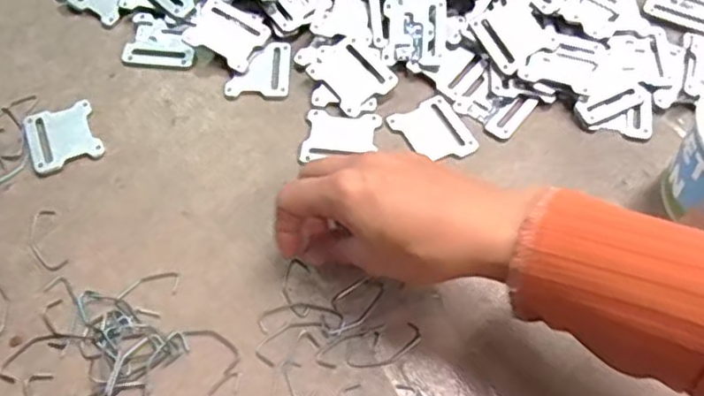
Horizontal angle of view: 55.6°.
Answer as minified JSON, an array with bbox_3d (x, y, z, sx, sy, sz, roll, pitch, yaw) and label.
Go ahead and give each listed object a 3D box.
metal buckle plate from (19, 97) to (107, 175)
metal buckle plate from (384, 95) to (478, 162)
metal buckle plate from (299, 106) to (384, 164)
[{"bbox_3d":[-0.191,-0.041,0.438,0.044,0.004,0.049,-22,61,-12],"label":"metal buckle plate"},{"bbox_3d":[0.054,-0.043,0.439,0.040,0.004,0.049,-28,63,-15],"label":"metal buckle plate"},{"bbox_3d":[-0.007,-0.041,0.438,0.048,0.004,0.039,4,59,3],"label":"metal buckle plate"}]

